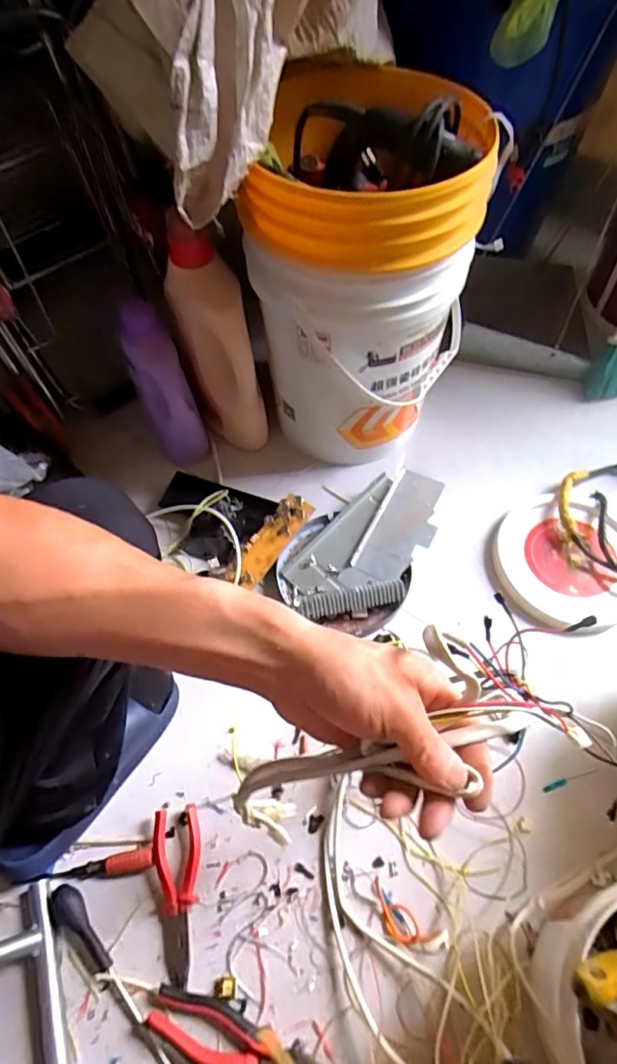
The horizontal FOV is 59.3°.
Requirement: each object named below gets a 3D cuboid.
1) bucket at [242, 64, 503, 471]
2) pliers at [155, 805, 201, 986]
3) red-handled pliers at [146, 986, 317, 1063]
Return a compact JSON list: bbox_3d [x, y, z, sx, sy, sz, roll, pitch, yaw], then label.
[{"bbox_3d":[0.080,-0.356,0.797,0.279,0.454,0.311,11,62,7],"label":"bucket"},{"bbox_3d":[-0.148,0.412,0.622,0.055,0.023,0.171,-10,62,-4],"label":"pliers"},{"bbox_3d":[-0.075,0.531,0.554,0.183,0.024,0.060,15,63,9],"label":"red-handled pliers"}]

